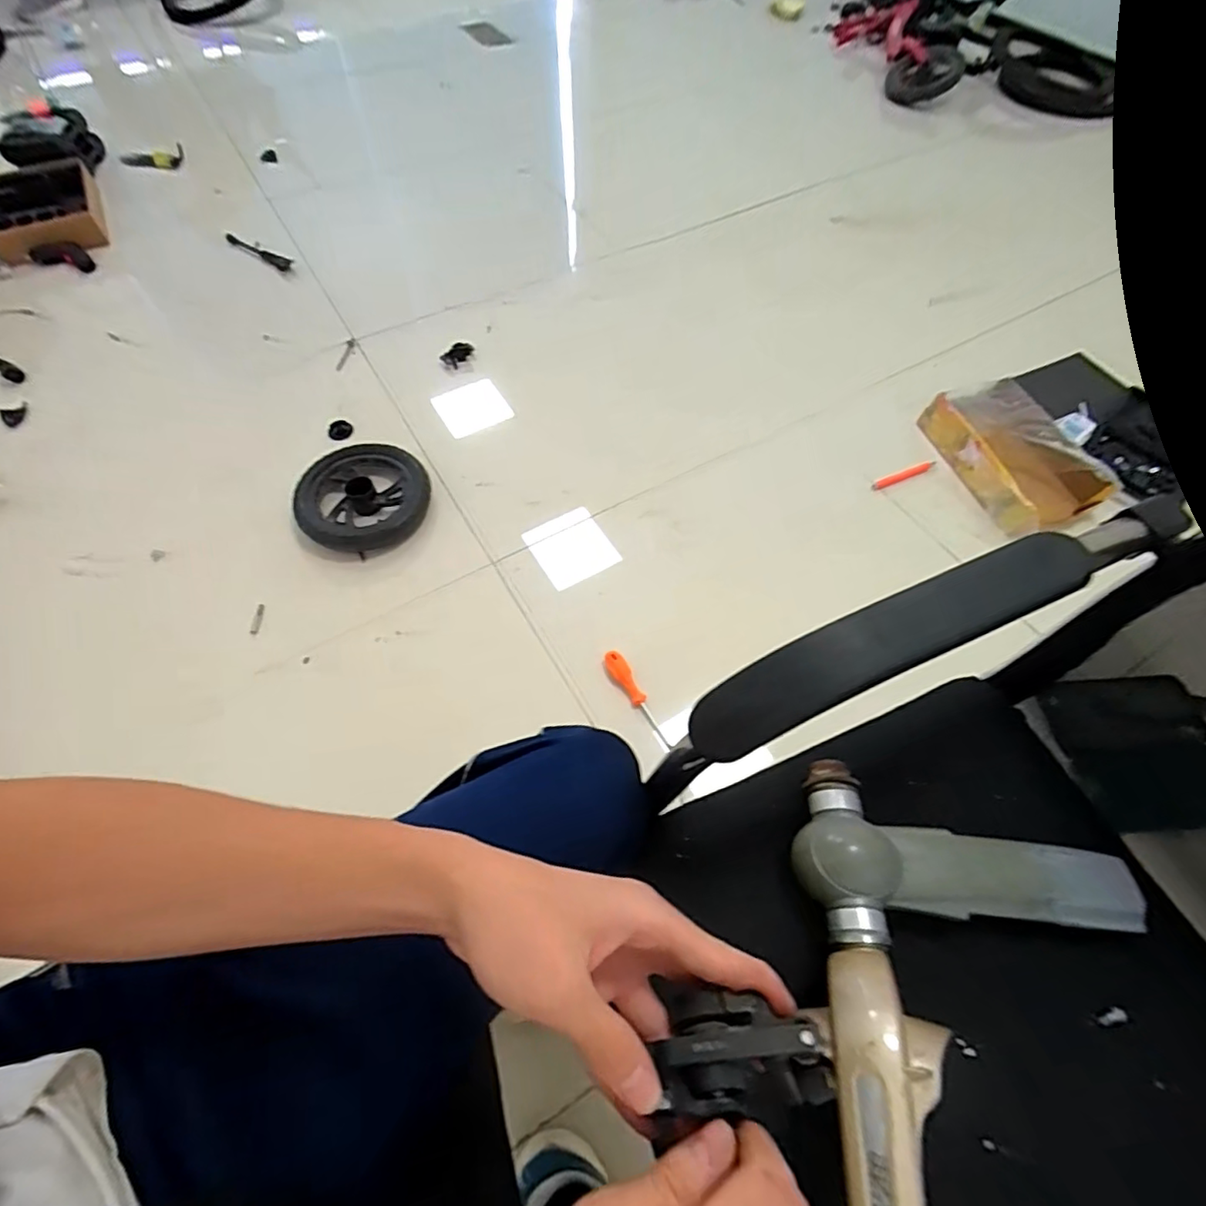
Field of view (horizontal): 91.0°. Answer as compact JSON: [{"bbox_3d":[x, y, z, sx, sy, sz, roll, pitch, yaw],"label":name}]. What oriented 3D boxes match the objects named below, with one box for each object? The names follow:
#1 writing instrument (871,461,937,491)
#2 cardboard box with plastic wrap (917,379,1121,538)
[{"bbox_3d":[0.672,-0.287,1.327,0.192,0.020,0.025,-23,63,-14],"label":"writing instrument"},{"bbox_3d":[0.909,-0.343,1.312,0.282,0.072,0.364,-15,61,-10],"label":"cardboard box with plastic wrap"}]

